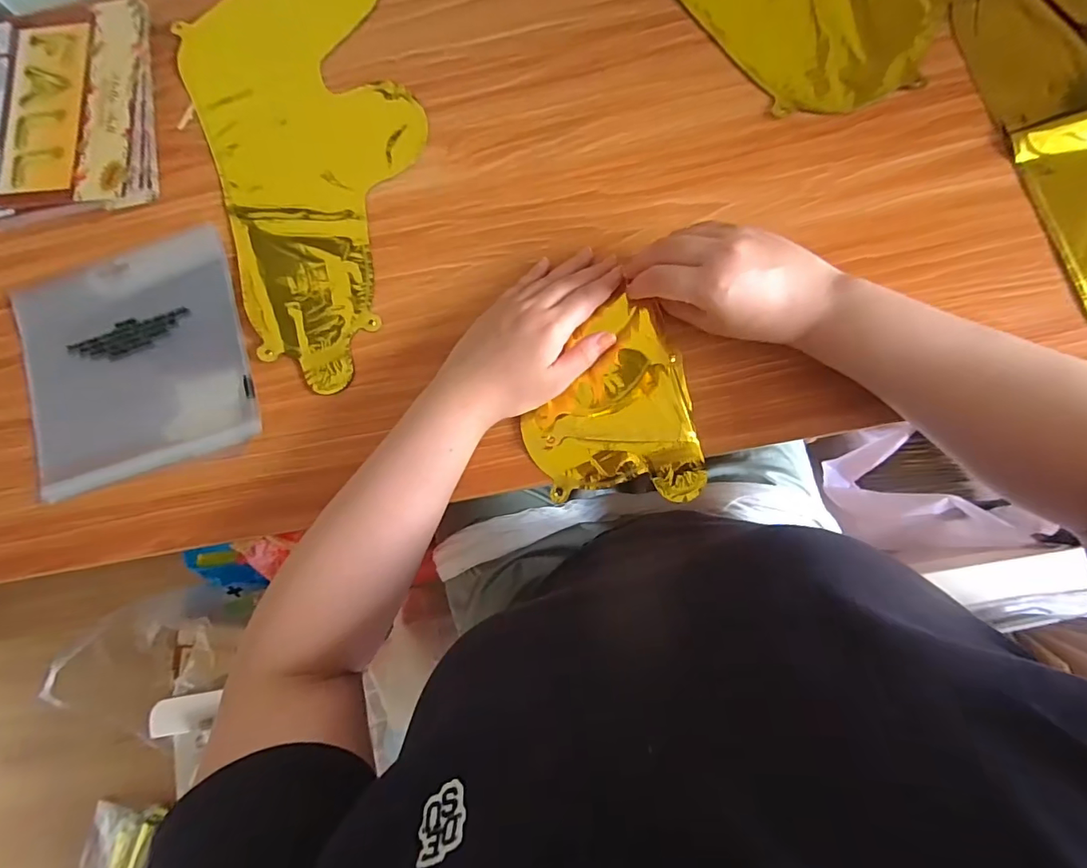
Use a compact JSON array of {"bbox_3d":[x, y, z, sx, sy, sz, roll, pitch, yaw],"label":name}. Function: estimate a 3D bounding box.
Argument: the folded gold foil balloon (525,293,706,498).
[{"bbox_3d":[0.048,-0.023,0.383,0.126,0.033,0.153,-10,82,5],"label":"folded gold foil balloon"}]

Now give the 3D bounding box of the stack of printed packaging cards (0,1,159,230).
[{"bbox_3d":[-0.444,-0.293,0.463,0.166,0.028,0.191,-6,82,5],"label":"stack of printed packaging cards"}]

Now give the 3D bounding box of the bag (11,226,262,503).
[{"bbox_3d":[-0.356,-0.063,0.432,0.199,0.013,0.191,-17,81,3],"label":"bag"}]

